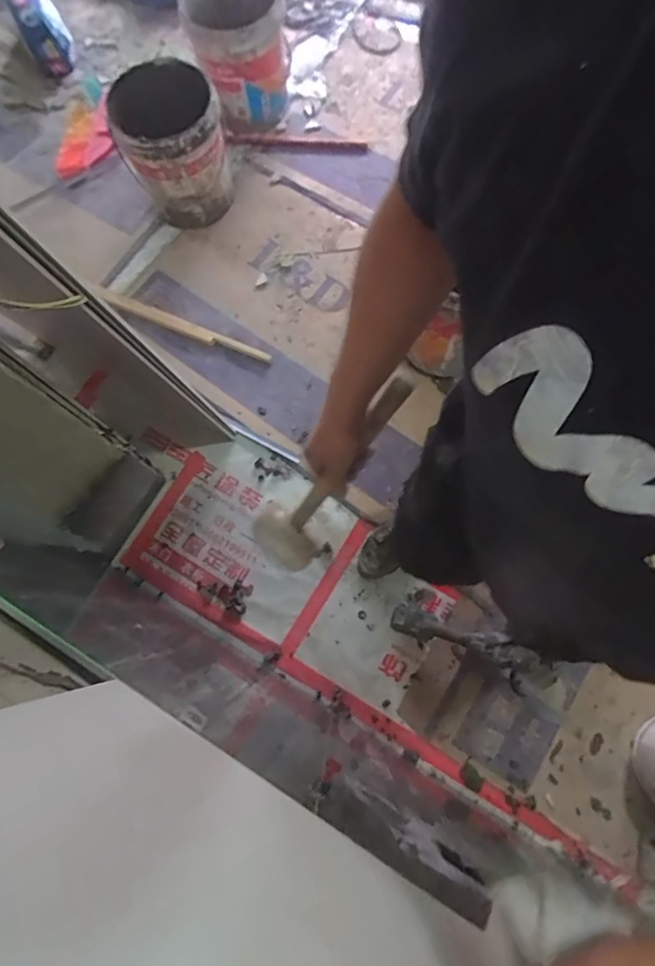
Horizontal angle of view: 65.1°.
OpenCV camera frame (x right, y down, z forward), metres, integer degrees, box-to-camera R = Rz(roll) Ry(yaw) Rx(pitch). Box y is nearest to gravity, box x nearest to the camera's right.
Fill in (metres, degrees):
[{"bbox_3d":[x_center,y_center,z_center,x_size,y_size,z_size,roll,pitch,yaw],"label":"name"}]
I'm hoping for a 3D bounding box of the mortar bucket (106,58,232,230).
[{"bbox_3d":[-0.461,-1.019,1.553,0.295,0.406,0.297,-1,75,2],"label":"mortar bucket"}]

